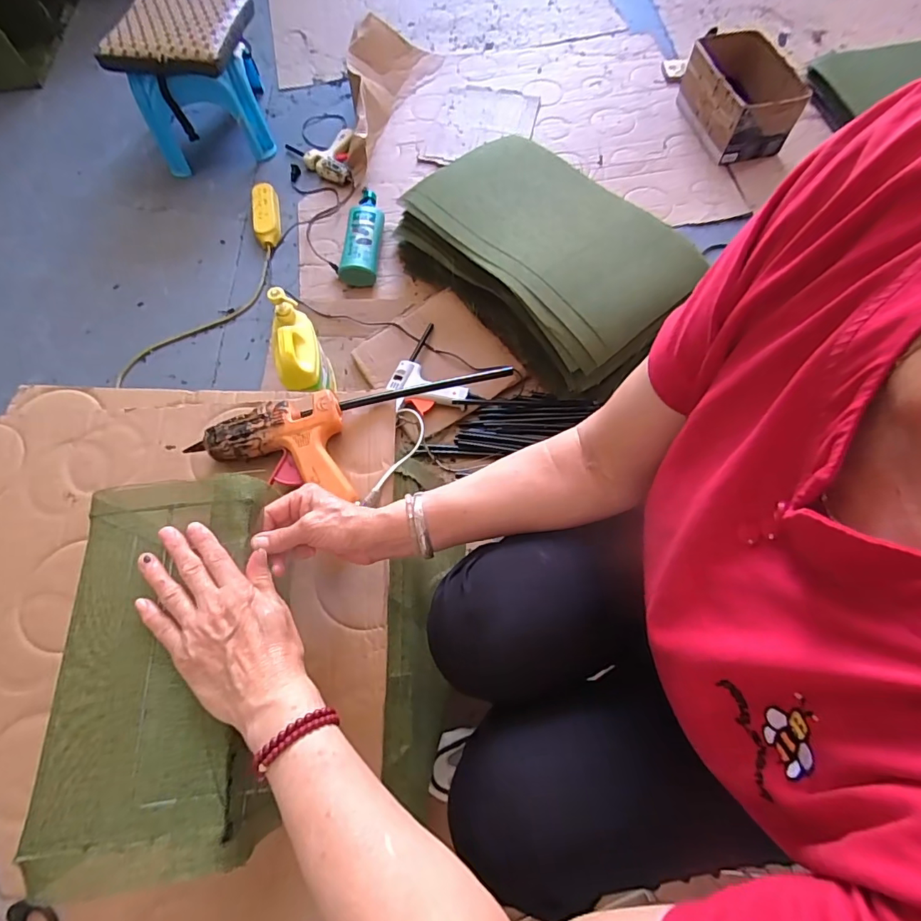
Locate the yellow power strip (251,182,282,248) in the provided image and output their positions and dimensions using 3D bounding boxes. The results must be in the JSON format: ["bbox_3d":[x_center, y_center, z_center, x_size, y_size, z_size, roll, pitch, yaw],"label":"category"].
[{"bbox_3d":[-0.487,-0.619,1.200,0.064,0.031,0.198,-11,68,-1],"label":"yellow power strip"}]

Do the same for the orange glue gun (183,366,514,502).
[{"bbox_3d":[-0.122,-0.029,0.572,0.393,0.048,0.158,-9,66,-1],"label":"orange glue gun"}]

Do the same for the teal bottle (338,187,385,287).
[{"bbox_3d":[-0.228,-0.551,1.149,0.081,0.057,0.297,4,68,4],"label":"teal bottle"}]

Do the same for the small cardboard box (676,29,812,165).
[{"bbox_3d":[0.704,-0.922,1.217,0.186,0.144,0.297,-17,68,-4],"label":"small cardboard box"}]

